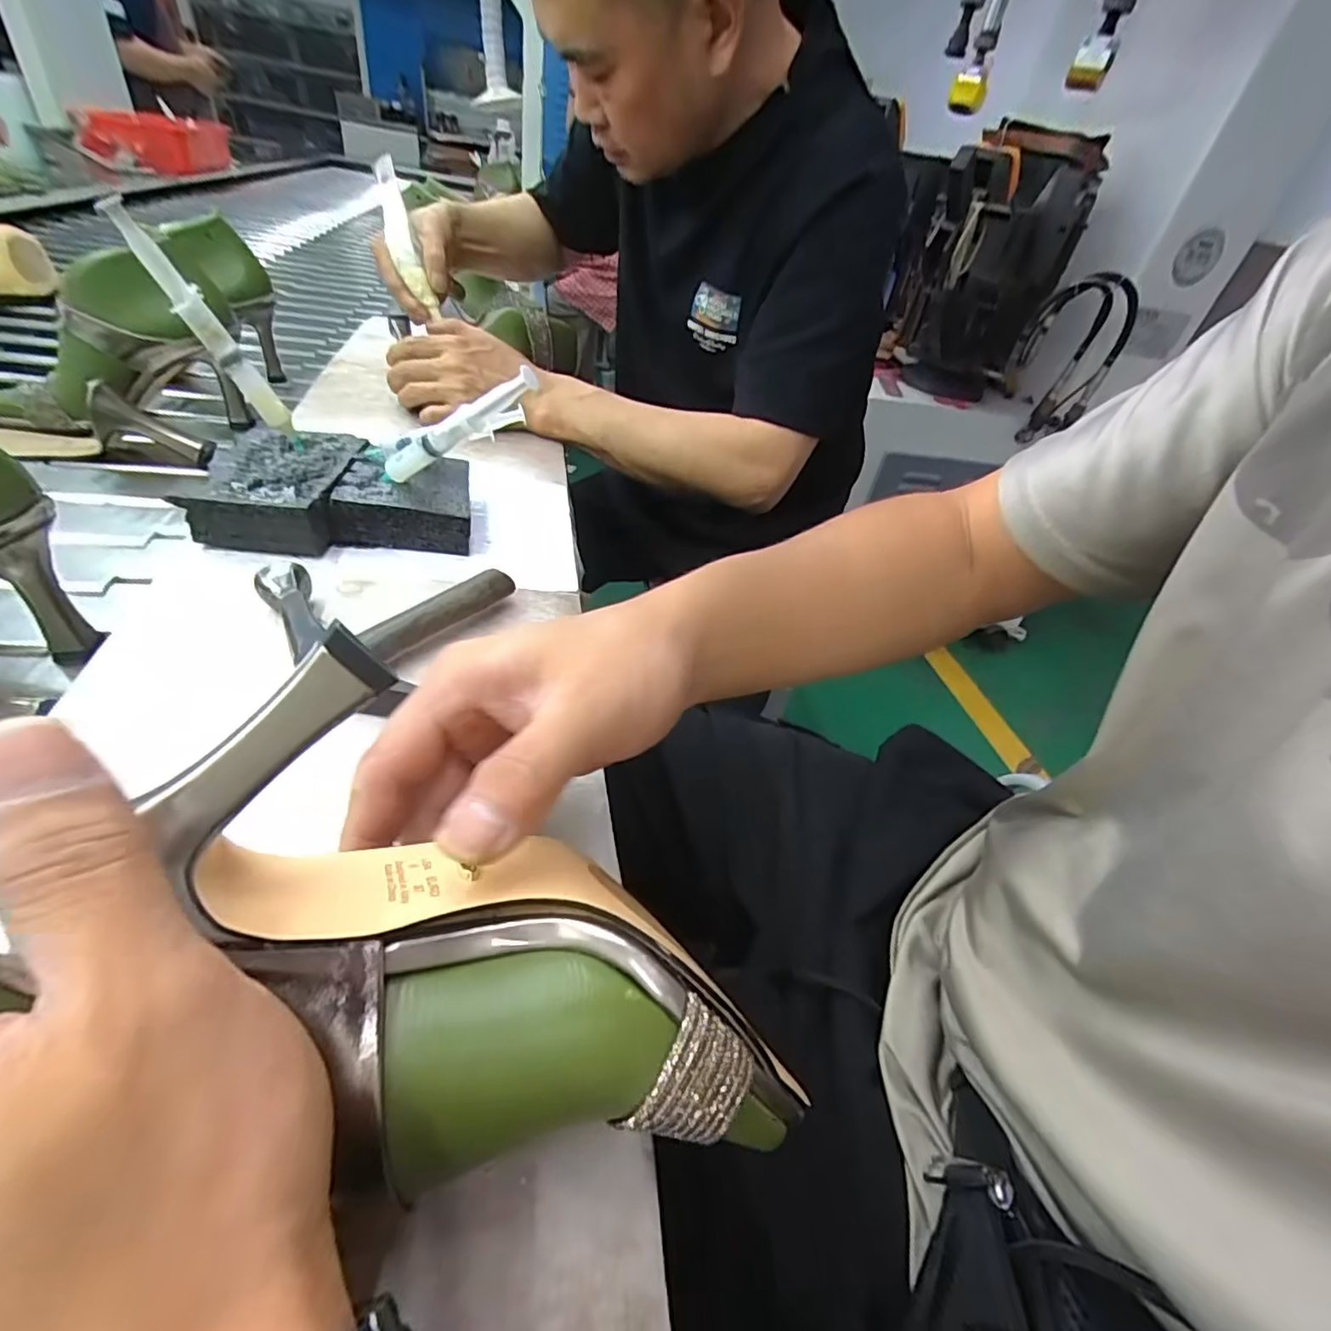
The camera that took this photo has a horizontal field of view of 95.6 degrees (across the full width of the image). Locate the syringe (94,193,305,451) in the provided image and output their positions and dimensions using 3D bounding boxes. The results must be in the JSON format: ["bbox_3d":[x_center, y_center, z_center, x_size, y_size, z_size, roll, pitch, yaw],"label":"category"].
[{"bbox_3d":[-0.293,-0.214,0.394,0.020,0.152,0.017,-22,43,3],"label":"syringe"}]

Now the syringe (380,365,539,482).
[{"bbox_3d":[-0.139,-0.152,0.393,0.137,0.016,0.013,-19,32,28],"label":"syringe"}]

